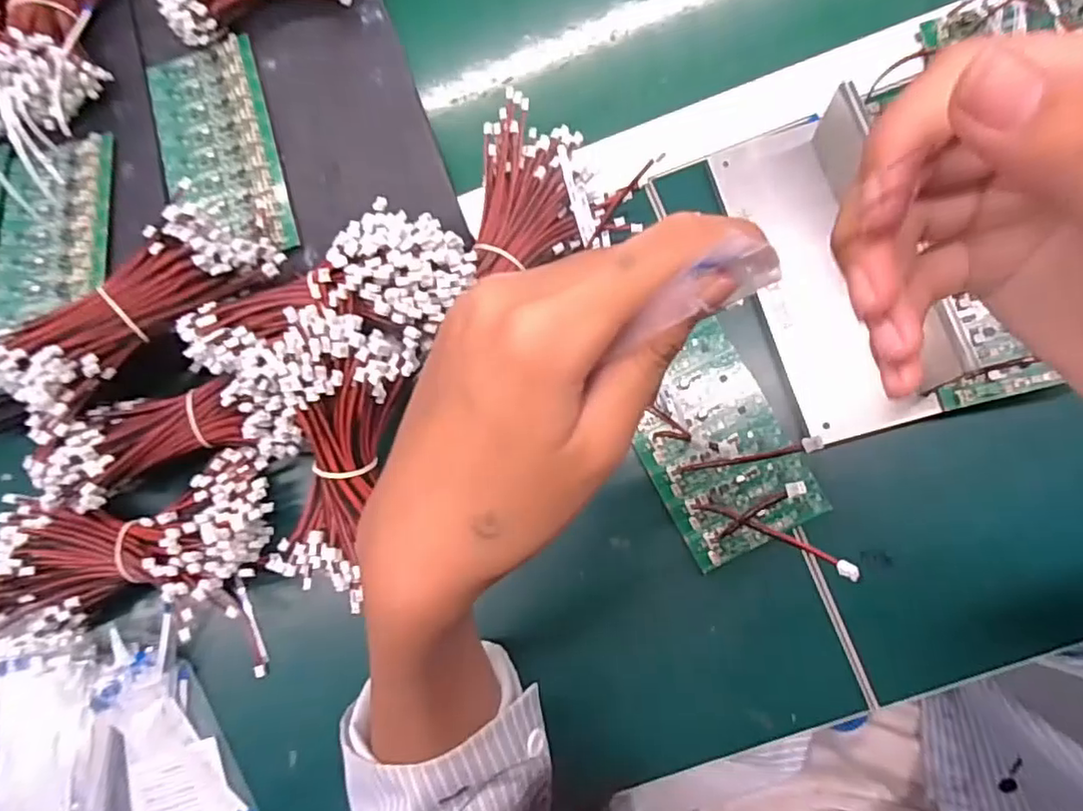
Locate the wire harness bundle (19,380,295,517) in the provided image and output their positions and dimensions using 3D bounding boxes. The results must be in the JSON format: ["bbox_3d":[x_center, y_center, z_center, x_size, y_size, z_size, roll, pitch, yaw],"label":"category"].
[{"bbox_3d":[-0.231,0.021,0.372,0.161,0.045,0.069,-14,77,3],"label":"wire harness bundle"}]

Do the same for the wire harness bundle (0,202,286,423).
[{"bbox_3d":[-0.246,-0.067,0.369,0.067,0.065,0.174,44,72,8],"label":"wire harness bundle"}]

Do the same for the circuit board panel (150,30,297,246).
[{"bbox_3d":[-0.239,-0.188,0.446,0.085,0.009,0.195,-19,74,1],"label":"circuit board panel"}]

